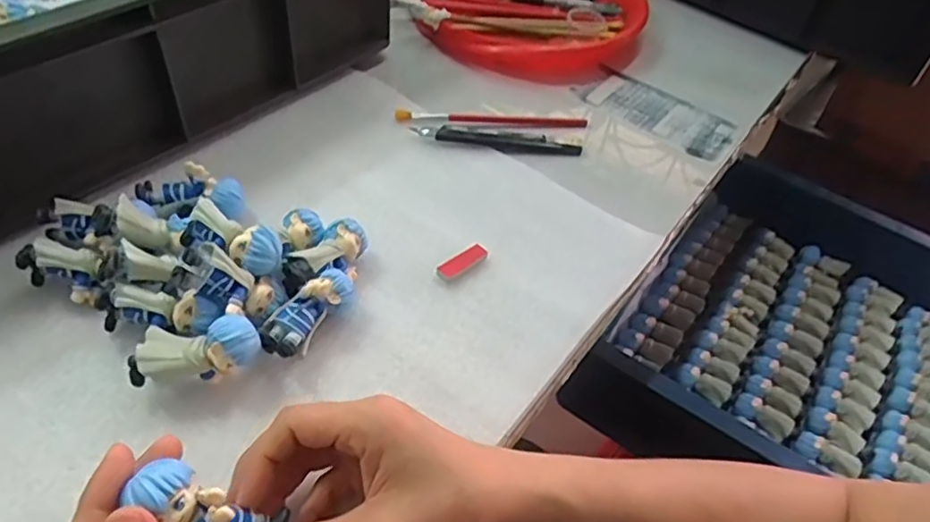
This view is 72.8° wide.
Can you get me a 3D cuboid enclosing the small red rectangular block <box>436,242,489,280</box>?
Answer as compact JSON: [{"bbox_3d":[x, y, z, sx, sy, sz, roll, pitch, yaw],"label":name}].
[{"bbox_3d":[-0.001,0.000,0.416,0.038,0.004,0.014,-32,59,-31],"label":"small red rectangular block"}]

